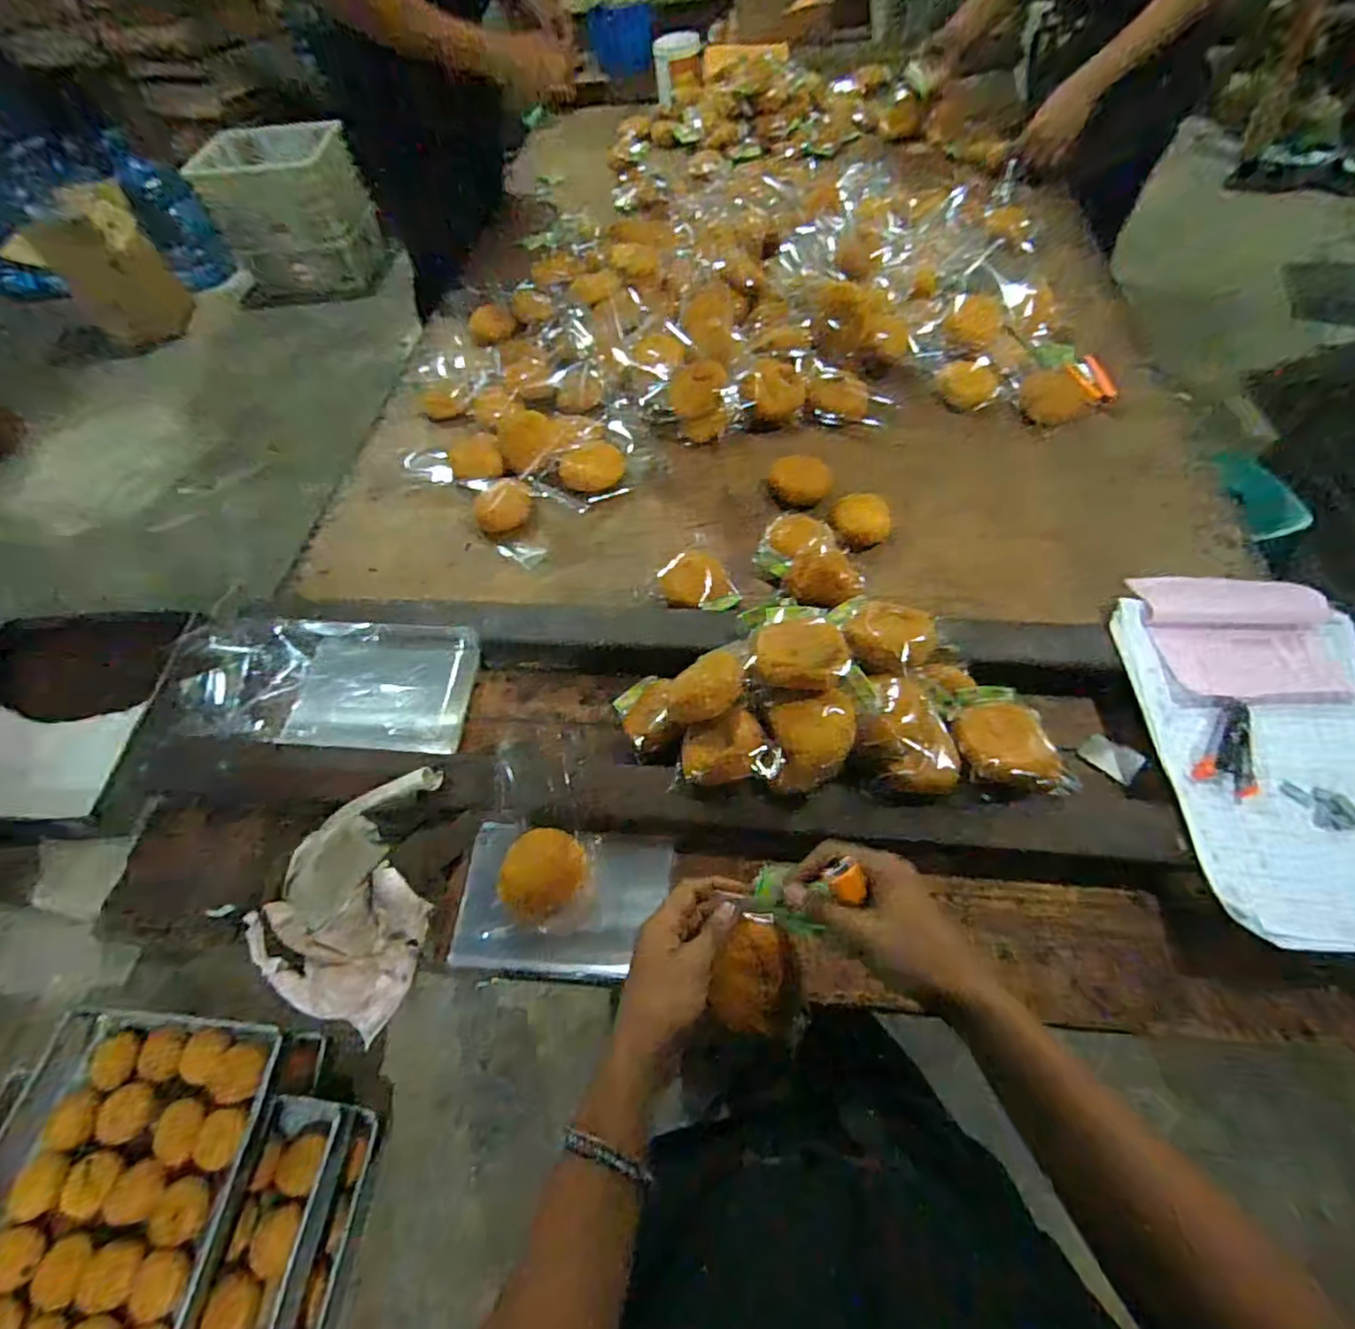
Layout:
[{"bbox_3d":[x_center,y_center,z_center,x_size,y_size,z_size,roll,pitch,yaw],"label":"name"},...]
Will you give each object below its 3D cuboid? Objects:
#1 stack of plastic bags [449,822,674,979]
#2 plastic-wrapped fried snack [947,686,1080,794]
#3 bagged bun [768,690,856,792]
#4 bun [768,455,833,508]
[{"bbox_3d":[-0.103,0.217,0.587,0.183,0.016,0.119,8,71,-6],"label":"stack of plastic bags"},{"bbox_3d":[0.313,0.069,0.602,0.108,0.039,0.104,-5,58,1],"label":"plastic-wrapped fried snack"},{"bbox_3d":[0.119,0.068,0.560,0.069,0.043,0.073,-1,58,3],"label":"bagged bun"},{"bbox_3d":[0.161,-0.243,0.842,0.079,0.034,0.065,8,59,9],"label":"bun"}]

